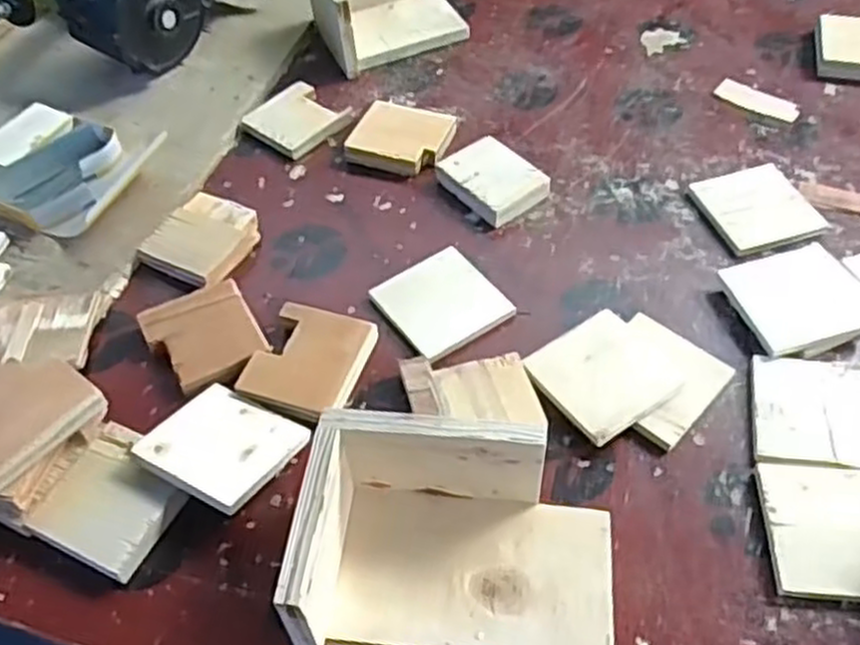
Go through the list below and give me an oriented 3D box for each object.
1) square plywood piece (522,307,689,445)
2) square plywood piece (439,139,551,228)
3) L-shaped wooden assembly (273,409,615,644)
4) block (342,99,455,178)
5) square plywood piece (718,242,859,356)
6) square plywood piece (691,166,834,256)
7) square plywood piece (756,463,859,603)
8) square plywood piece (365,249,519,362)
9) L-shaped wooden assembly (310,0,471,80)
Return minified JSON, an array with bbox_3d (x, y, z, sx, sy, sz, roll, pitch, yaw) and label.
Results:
[{"bbox_3d":[0.132,0.039,0.600,0.094,0.007,0.089,-29,56,-21],"label":"square plywood piece"},{"bbox_3d":[0.060,-0.137,0.749,0.067,0.028,0.088,-32,56,-20],"label":"square plywood piece"},{"bbox_3d":[0.019,0.138,0.492,0.193,0.092,0.129,3,53,5],"label":"L-shaped wooden assembly"},{"bbox_3d":[-0.029,-0.189,0.804,0.096,0.018,0.088,16,55,16],"label":"block"},{"bbox_3d":[0.307,-0.025,0.652,0.114,0.008,0.096,-18,53,-10],"label":"square plywood piece"},{"bbox_3d":[0.299,-0.107,0.723,0.094,0.005,0.097,-15,52,-8],"label":"square plywood piece"},{"bbox_3d":[0.274,0.142,0.531,0.090,0.013,0.091,4,52,8],"label":"square plywood piece"},{"bbox_3d":[0.009,-0.017,0.657,0.086,0.009,0.091,-30,56,-18],"label":"square plywood piece"},{"bbox_3d":[-0.052,-0.372,0.906,0.161,0.084,0.128,-20,55,-12],"label":"L-shaped wooden assembly"}]

